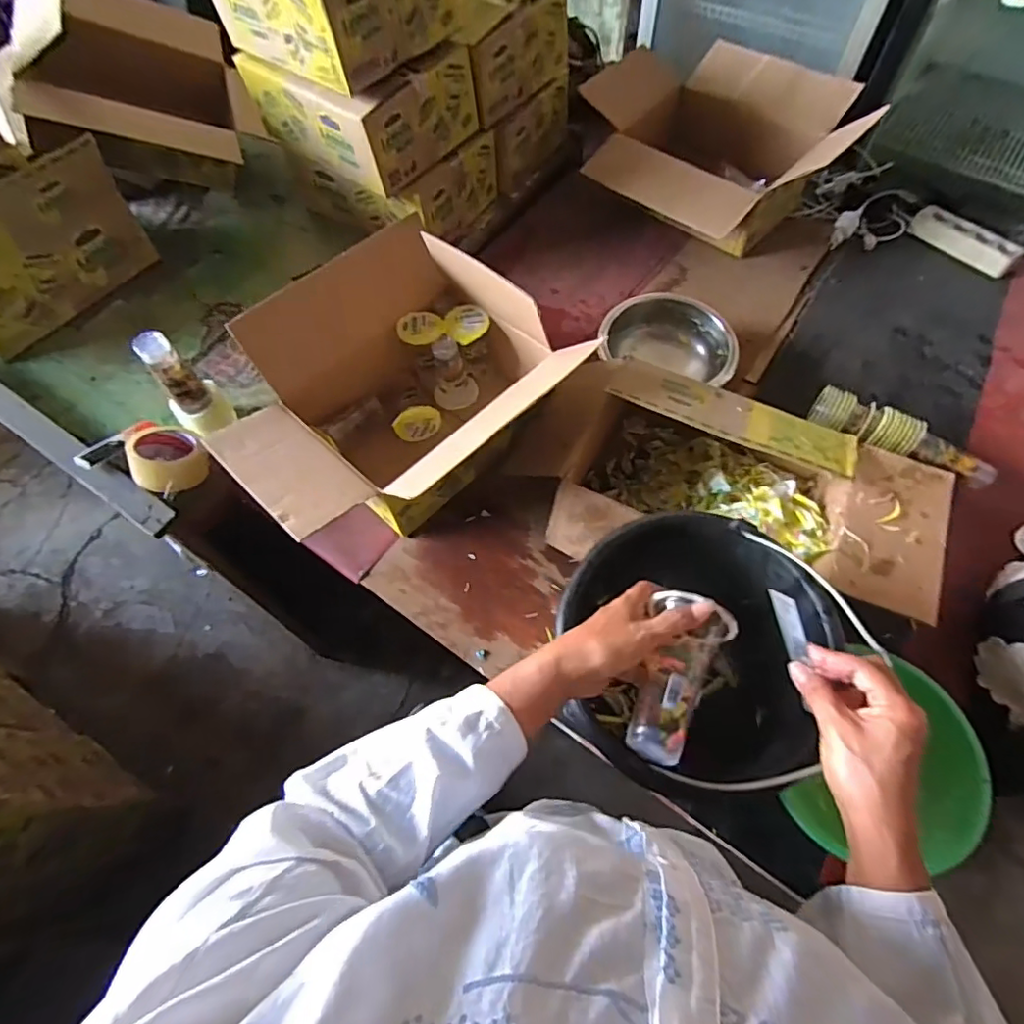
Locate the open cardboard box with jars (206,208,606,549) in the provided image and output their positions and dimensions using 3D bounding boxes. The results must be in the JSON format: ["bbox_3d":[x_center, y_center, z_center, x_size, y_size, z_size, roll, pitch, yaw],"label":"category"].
[{"bbox_3d":[-0.173,-0.153,0.801,0.458,0.231,0.372,-32,67,-16],"label":"open cardboard box with jars"}]

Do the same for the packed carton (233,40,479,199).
[{"bbox_3d":[-0.262,-0.716,0.939,0.330,0.142,0.229,37,68,17],"label":"packed carton"}]

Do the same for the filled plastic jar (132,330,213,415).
[{"bbox_3d":[-0.478,-0.194,0.783,0.047,0.128,0.040,-37,68,-18],"label":"filled plastic jar"}]

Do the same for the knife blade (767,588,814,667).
[{"bbox_3d":[0.225,0.090,0.445,0.005,0.021,0.054,-15,86,-34],"label":"knife blade"}]

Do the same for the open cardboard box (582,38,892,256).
[{"bbox_3d":[0.405,-0.690,1.071,0.430,0.181,0.410,32,67,16],"label":"open cardboard box"}]

